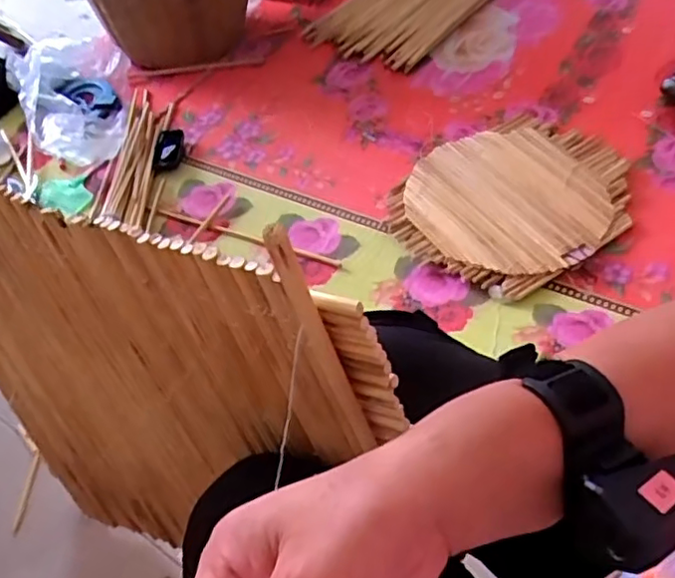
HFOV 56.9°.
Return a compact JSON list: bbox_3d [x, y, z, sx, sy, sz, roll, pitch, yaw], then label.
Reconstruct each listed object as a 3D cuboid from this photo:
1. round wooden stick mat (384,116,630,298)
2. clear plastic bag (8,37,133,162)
[{"bbox_3d":[0.298,-0.163,1.051,0.402,0.050,0.331,-37,56,-22],"label":"round wooden stick mat"},{"bbox_3d":[-0.508,-0.382,1.240,0.210,0.197,0.276,-23,52,-12],"label":"clear plastic bag"}]

